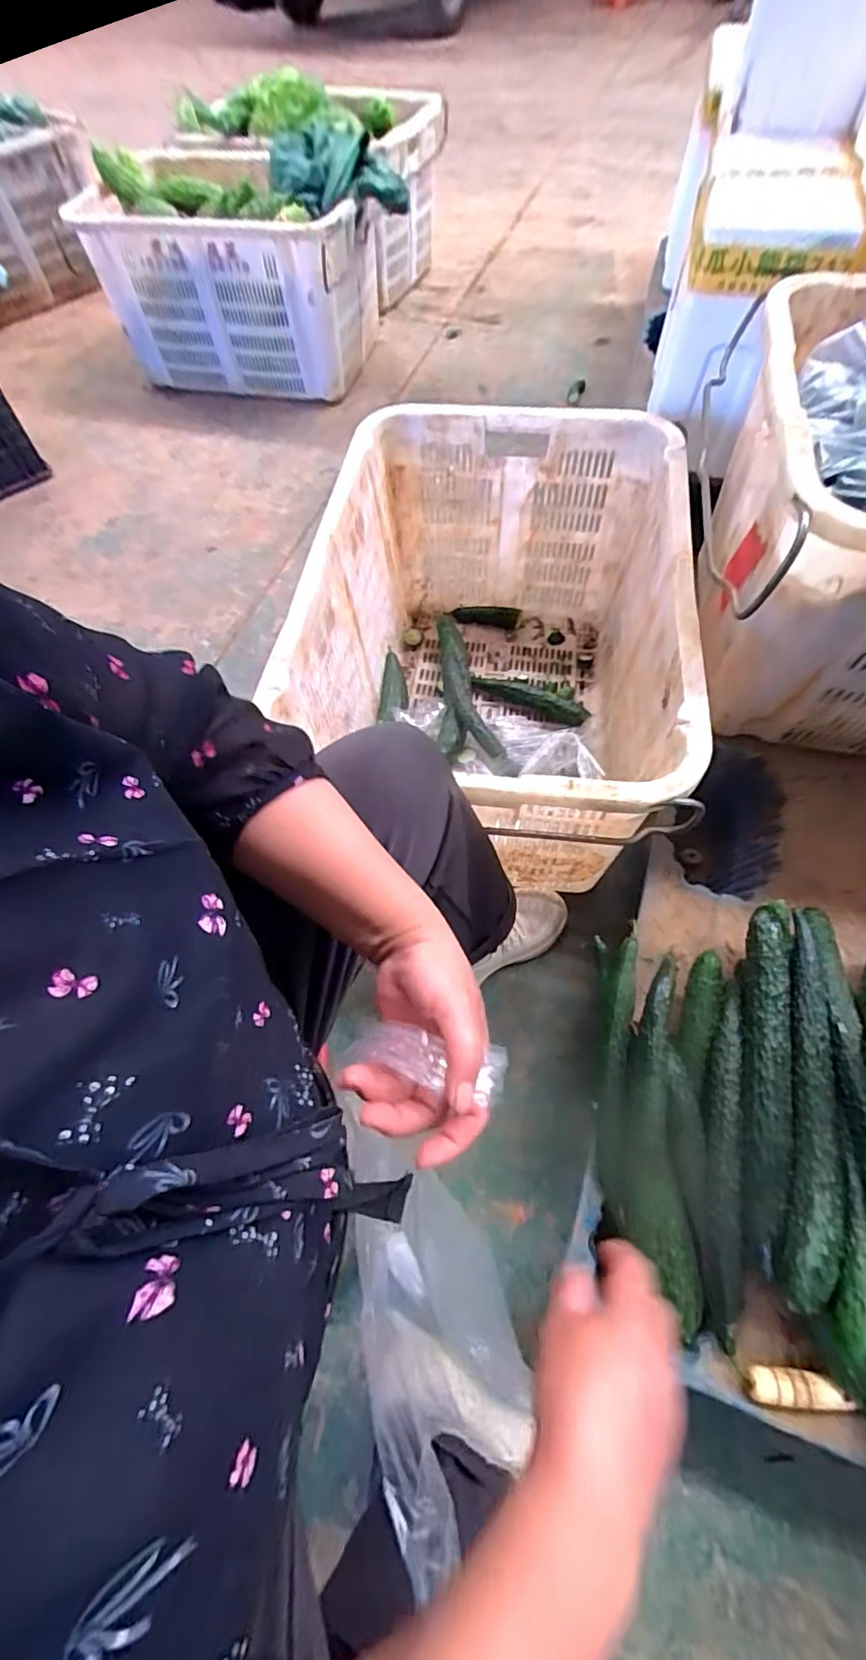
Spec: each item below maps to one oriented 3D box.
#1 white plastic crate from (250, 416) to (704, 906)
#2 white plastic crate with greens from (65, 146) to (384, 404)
[{"bbox_3d":[0.096,-0.257,0.848,0.457,0.364,0.675,9,63,7],"label":"white plastic crate"},{"bbox_3d":[-0.441,-1.267,1.338,0.626,0.356,0.384,13,64,9],"label":"white plastic crate with greens"}]

